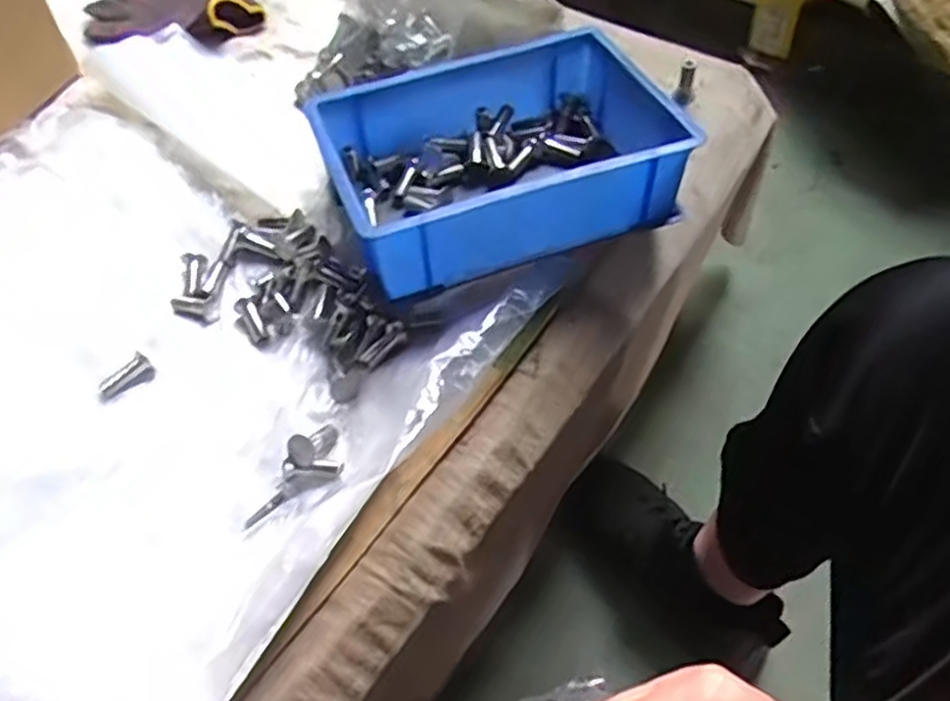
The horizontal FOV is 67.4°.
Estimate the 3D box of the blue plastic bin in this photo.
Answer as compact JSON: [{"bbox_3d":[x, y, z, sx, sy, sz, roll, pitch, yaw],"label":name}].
[{"bbox_3d":[0.015,-0.145,0.522,0.234,0.083,0.170,-18,60,-9],"label":"blue plastic bin"}]

